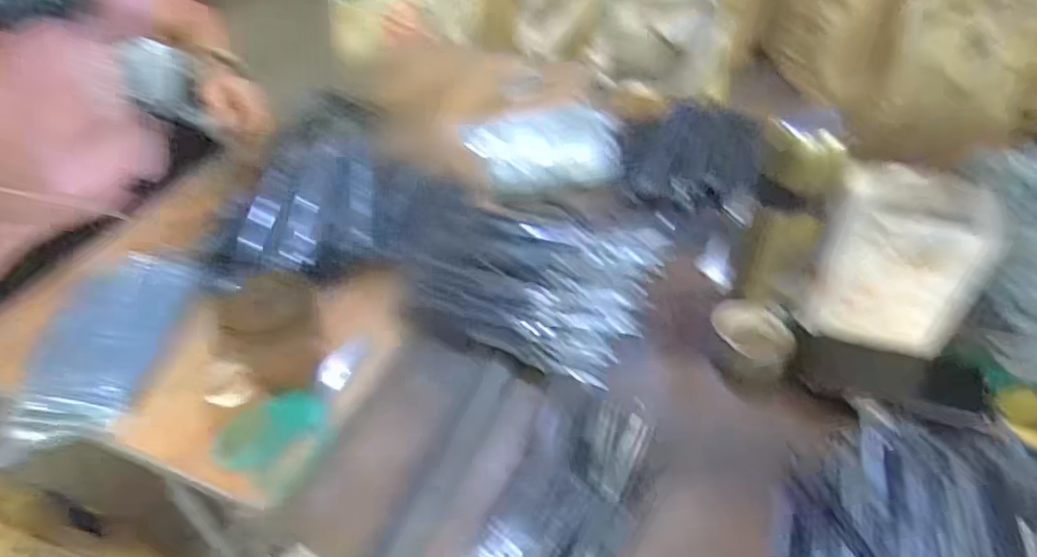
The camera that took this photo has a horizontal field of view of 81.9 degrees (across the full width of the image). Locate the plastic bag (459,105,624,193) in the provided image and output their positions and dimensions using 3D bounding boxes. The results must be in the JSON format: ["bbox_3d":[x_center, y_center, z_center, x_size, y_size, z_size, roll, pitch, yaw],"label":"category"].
[{"bbox_3d":[0.042,-0.197,0.881,0.222,0.022,0.213,-11,44,-9],"label":"plastic bag"}]

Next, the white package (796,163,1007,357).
[{"bbox_3d":[0.360,-0.018,0.572,0.126,0.140,0.098,22,48,24],"label":"white package"}]

